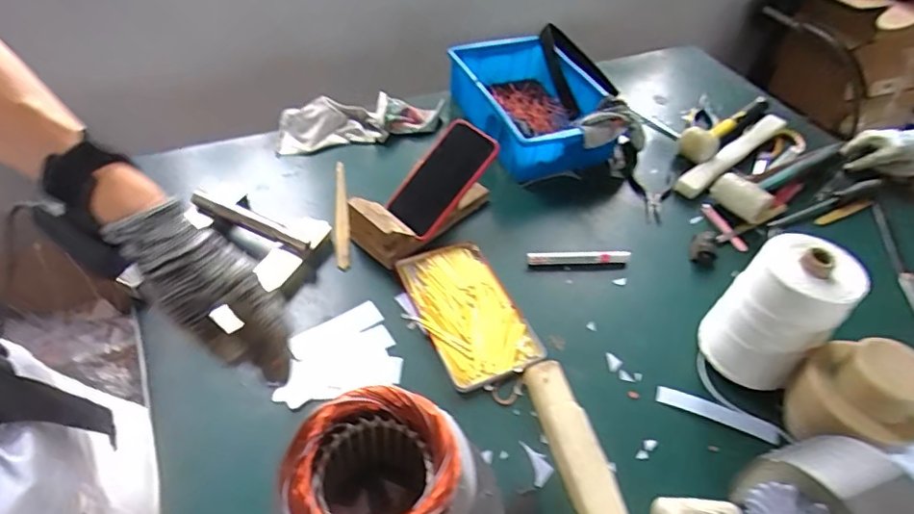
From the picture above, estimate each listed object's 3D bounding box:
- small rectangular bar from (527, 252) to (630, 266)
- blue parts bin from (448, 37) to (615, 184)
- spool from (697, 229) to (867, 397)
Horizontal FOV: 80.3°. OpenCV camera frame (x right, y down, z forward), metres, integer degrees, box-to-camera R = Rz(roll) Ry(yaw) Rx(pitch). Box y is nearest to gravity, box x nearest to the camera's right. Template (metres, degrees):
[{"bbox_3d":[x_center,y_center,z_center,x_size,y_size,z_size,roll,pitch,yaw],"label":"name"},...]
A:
[{"bbox_3d":[0.167,0.002,0.742,0.145,0.012,0.015,-1,48,-8],"label":"small rectangular bar"},{"bbox_3d":[0.120,-0.266,0.932,0.208,0.106,0.322,-19,53,-22],"label":"blue parts bin"},{"bbox_3d":[0.352,0.065,0.603,0.090,0.171,0.105,-32,59,-30],"label":"spool"}]

